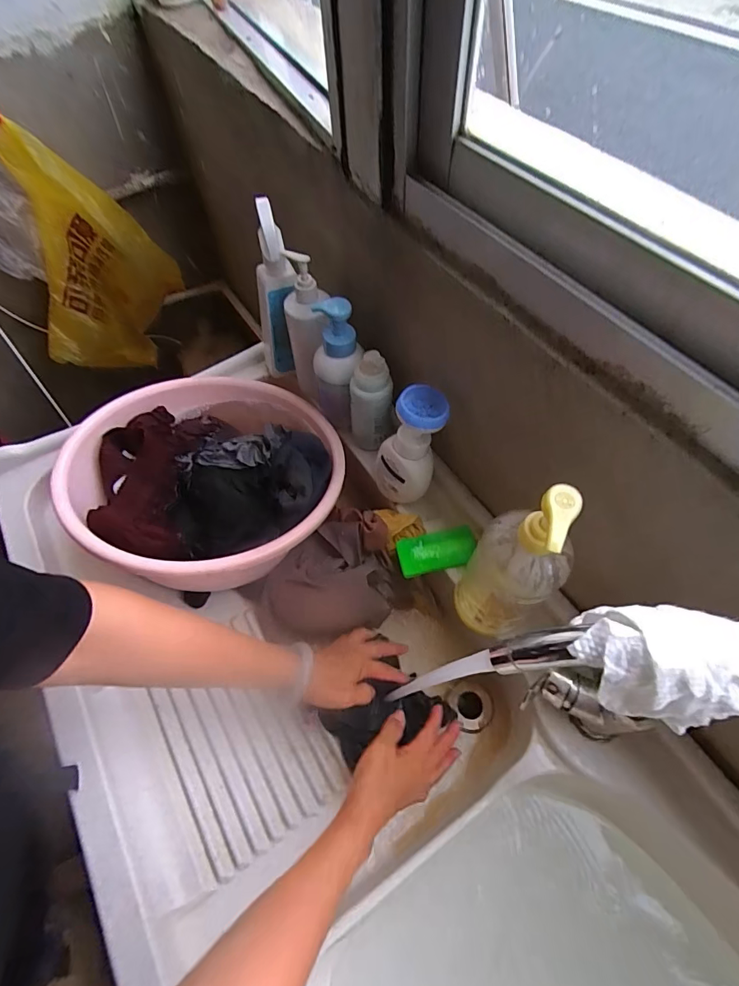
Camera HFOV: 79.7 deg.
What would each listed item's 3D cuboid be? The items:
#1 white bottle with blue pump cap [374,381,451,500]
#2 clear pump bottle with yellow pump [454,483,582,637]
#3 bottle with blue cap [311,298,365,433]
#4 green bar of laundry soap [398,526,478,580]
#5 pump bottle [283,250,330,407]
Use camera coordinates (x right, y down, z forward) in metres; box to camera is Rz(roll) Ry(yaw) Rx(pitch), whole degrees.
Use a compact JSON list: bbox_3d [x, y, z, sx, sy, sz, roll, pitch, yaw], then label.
[{"bbox_3d":[0.053,-0.060,0.578,0.087,0.150,0.064,-18,61,-8],"label":"white bottle with blue pump cap"},{"bbox_3d":[0.138,0.075,0.435,0.073,0.230,0.079,-1,60,2],"label":"clear pump bottle with yellow pump"},{"bbox_3d":[-0.042,-0.177,0.642,0.074,0.196,0.061,16,62,12],"label":"bottle with blue cap"},{"bbox_3d":[0.089,0.077,0.591,0.099,0.025,0.050,-8,60,-2],"label":"green bar of laundry soap"},{"bbox_3d":[-0.090,-0.229,0.668,0.061,0.232,0.076,-15,60,-6],"label":"pump bottle"}]

